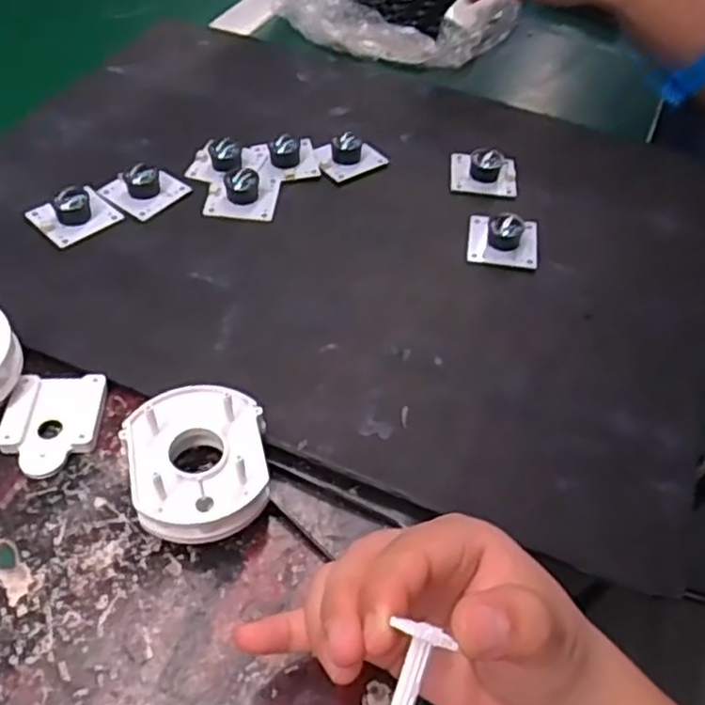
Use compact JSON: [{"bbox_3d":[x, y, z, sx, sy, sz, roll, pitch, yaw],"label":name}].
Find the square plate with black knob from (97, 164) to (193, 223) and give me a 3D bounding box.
[{"bbox_3d":[-0.134,-0.109,0.459,0.042,0.017,0.042,34,56,22],"label":"square plate with black knob"}]

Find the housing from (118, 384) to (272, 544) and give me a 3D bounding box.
[{"bbox_3d":[-0.068,0.049,0.322,0.060,0.028,0.067,-14,53,-15],"label":"housing"}]

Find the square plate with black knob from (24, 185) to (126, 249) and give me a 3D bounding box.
[{"bbox_3d":[-0.172,-0.090,0.438,0.044,0.017,0.044,36,56,23],"label":"square plate with black knob"}]

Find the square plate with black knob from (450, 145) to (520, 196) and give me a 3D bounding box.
[{"bbox_3d":[0.092,-0.127,0.493,0.045,0.018,0.037,7,50,1],"label":"square plate with black knob"}]

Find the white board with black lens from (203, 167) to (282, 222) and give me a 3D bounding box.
[{"bbox_3d":[-0.070,-0.111,0.463,0.044,0.018,0.050,5,50,0],"label":"white board with black lens"}]

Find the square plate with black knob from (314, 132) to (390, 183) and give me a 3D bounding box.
[{"bbox_3d":[-0.002,-0.140,0.496,0.044,0.018,0.036,-25,56,-23],"label":"square plate with black knob"}]

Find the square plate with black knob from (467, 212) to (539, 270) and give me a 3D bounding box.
[{"bbox_3d":[0.095,-0.074,0.447,0.043,0.020,0.042,10,50,3],"label":"square plate with black knob"}]

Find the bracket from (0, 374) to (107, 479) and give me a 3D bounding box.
[{"bbox_3d":[-0.146,0.035,0.347,0.044,0.008,0.054,2,50,-3],"label":"bracket"}]

